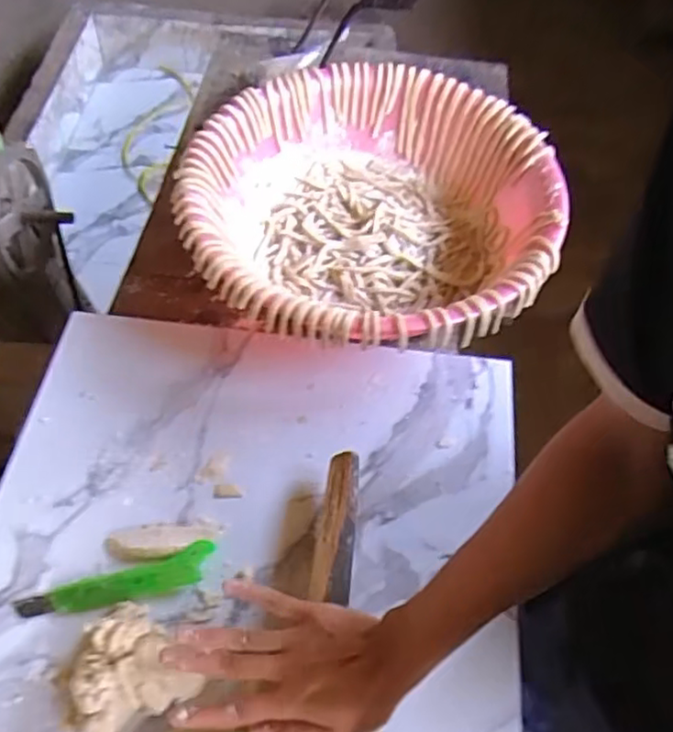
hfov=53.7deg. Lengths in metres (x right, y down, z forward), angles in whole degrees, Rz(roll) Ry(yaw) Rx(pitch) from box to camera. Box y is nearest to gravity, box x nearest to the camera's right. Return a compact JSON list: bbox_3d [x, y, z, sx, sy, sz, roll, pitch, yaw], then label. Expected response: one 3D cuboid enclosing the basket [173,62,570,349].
[{"bbox_3d":[0.040,-0.181,0.773,0.401,0.109,0.394,0,57,0],"label":"basket"}]

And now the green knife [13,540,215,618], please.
[{"bbox_3d":[-0.193,0.195,0.587,0.172,0.014,0.032,-14,58,-9],"label":"green knife"}]

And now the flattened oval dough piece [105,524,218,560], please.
[{"bbox_3d":[-0.162,0.161,0.612,0.097,0.009,0.033,-1,57,-1],"label":"flattened oval dough piece"}]

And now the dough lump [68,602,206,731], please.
[{"bbox_3d":[-0.169,0.252,0.531,0.093,0.048,0.092,0,57,0],"label":"dough lump"}]

